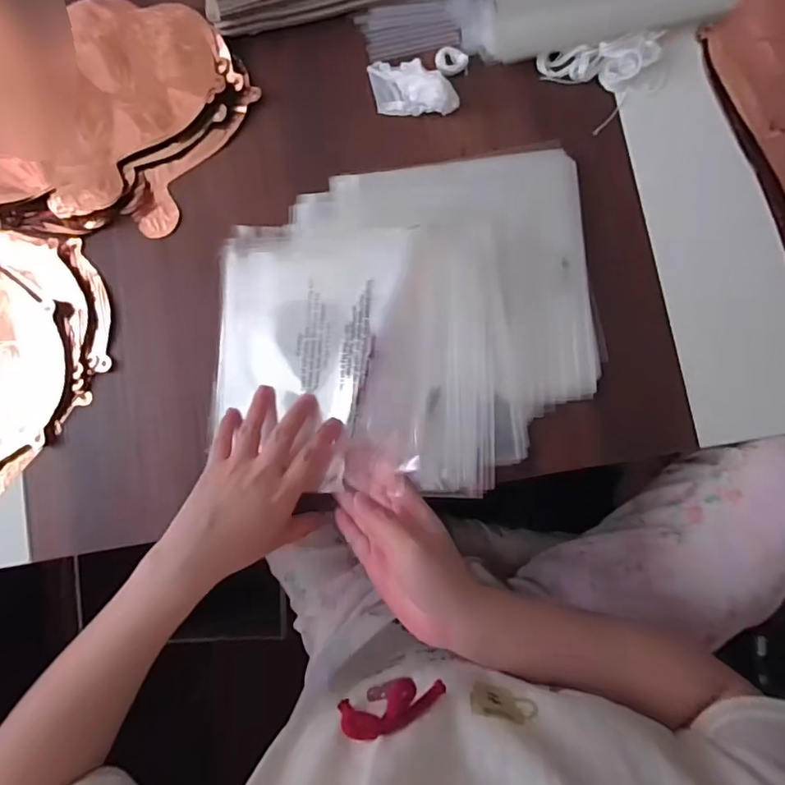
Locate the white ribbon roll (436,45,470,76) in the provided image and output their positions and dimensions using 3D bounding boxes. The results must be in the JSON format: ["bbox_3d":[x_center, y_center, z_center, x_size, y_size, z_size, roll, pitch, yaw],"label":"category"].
[{"bbox_3d":[0.052,-0.291,0.440,0.027,0.005,0.029,0,85,3],"label":"white ribbon roll"}]

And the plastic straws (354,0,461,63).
[{"bbox_3d":[0.014,-0.324,0.448,0.085,0.010,0.048,-7,84,3],"label":"plastic straws"}]

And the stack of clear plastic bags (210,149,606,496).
[{"bbox_3d":[0.008,-0.058,0.414,0.309,0.026,0.266,-6,84,3],"label":"stack of clear plastic bags"}]

